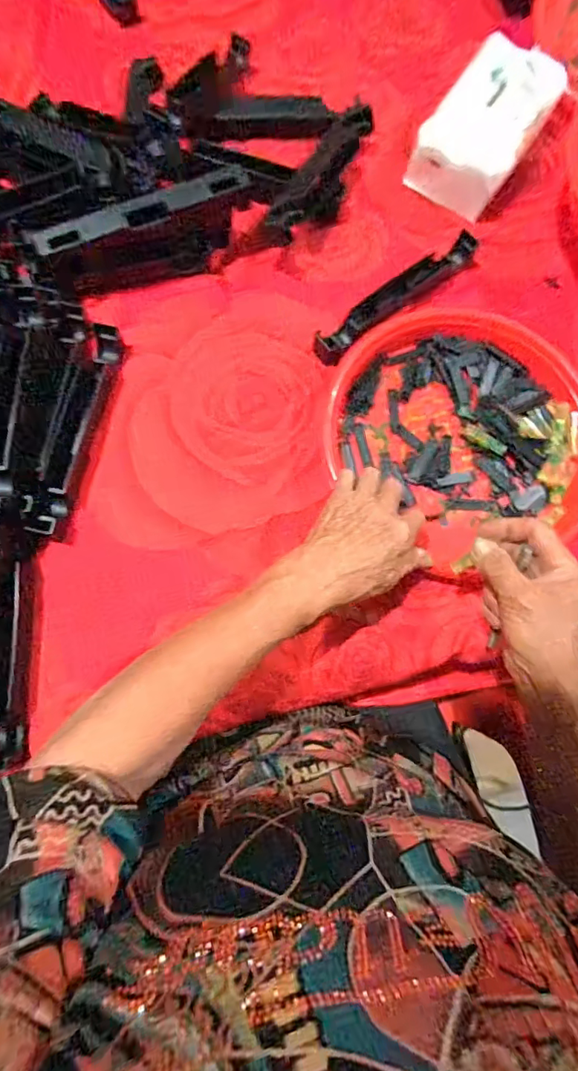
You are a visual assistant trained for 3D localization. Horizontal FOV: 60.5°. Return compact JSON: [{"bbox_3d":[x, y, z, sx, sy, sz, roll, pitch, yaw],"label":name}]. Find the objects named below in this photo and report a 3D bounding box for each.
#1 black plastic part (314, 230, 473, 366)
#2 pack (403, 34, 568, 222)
[{"bbox_3d":[0.106,-0.237,0.485,0.193,0.026,0.030,-38,81,-9],"label":"black plastic part"},{"bbox_3d":[0.203,-0.421,0.511,0.097,0.060,0.163,33,79,5],"label":"pack"}]

